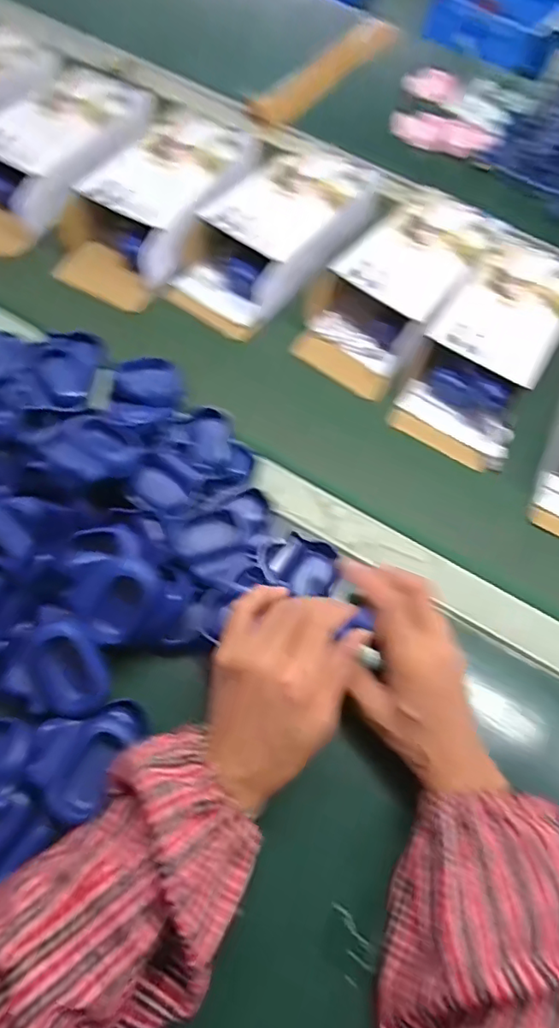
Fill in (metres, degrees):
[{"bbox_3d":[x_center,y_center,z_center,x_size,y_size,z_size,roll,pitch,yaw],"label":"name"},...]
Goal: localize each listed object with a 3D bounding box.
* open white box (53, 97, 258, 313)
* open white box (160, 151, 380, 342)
[{"bbox_3d":[-0.122,-0.316,0.558,0.121,0.055,0.247,26,75,10],"label":"open white box"},{"bbox_3d":[0.001,-0.285,0.567,0.113,0.061,0.222,36,64,15],"label":"open white box"}]

